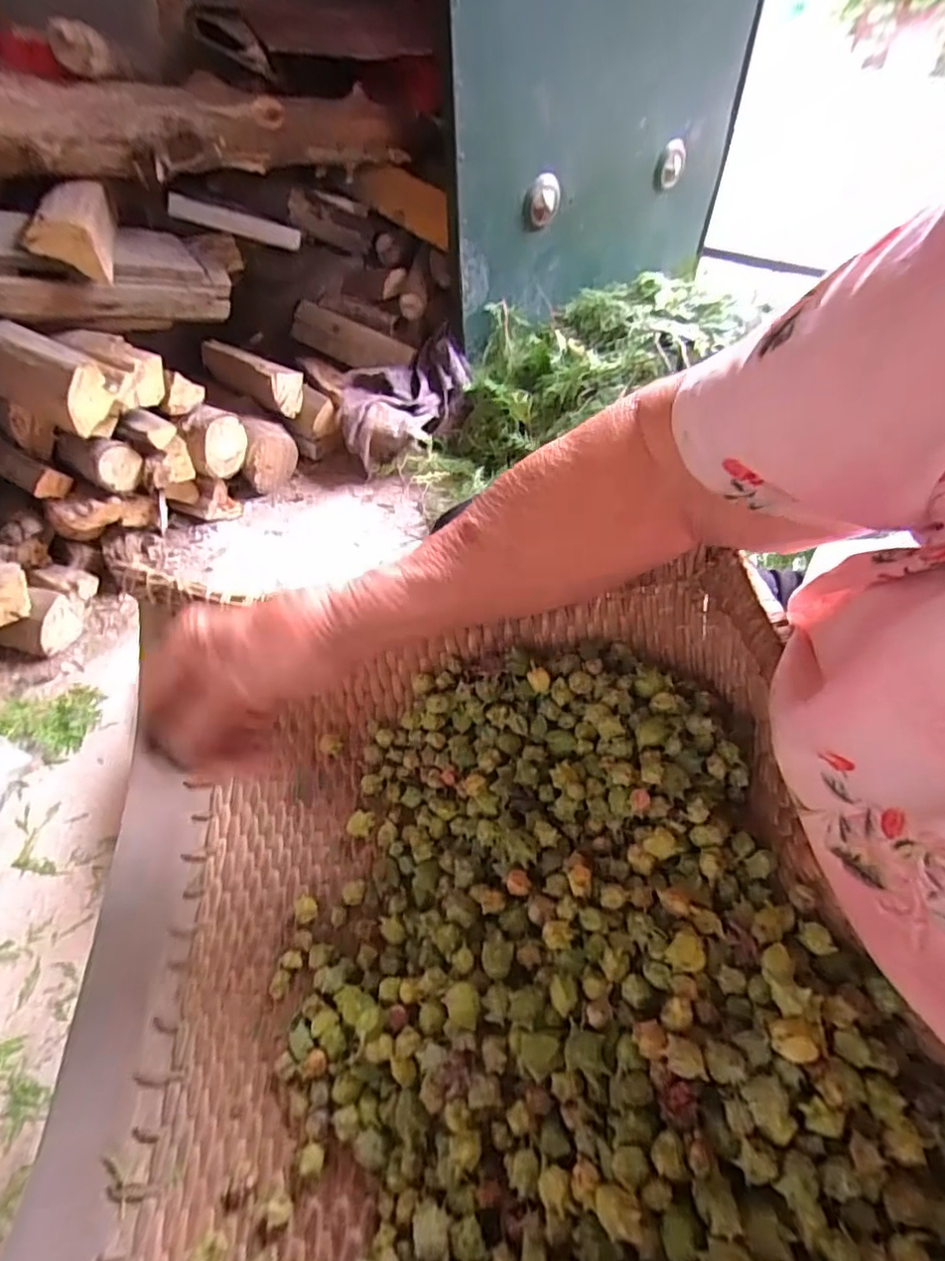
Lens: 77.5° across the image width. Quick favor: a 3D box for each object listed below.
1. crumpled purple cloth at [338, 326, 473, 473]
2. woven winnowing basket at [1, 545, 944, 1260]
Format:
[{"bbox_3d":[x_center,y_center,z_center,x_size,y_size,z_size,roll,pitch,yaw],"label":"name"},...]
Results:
[{"bbox_3d":[-0.124,-0.450,1.141,0.261,0.141,0.178,-11,50,-8],"label":"crumpled purple cloth"},{"bbox_3d":[-0.020,0.162,0.291,0.418,0.116,0.421,-9,49,-6],"label":"woven winnowing basket"}]

